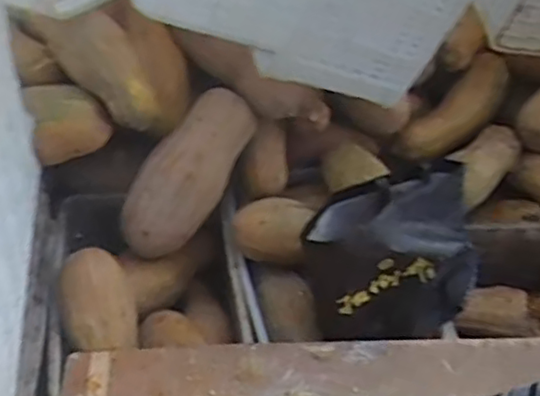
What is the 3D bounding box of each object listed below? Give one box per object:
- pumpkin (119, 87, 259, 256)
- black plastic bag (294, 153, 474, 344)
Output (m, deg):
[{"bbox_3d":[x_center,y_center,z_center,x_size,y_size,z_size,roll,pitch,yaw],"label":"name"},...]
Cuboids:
[{"bbox_3d":[-0.164,-0.047,1.307,0.112,0.366,0.148,41,12,31],"label":"pumpkin"},{"bbox_3d":[0.220,0.110,1.197,0.338,0.226,0.204,-12,47,-17],"label":"black plastic bag"}]

